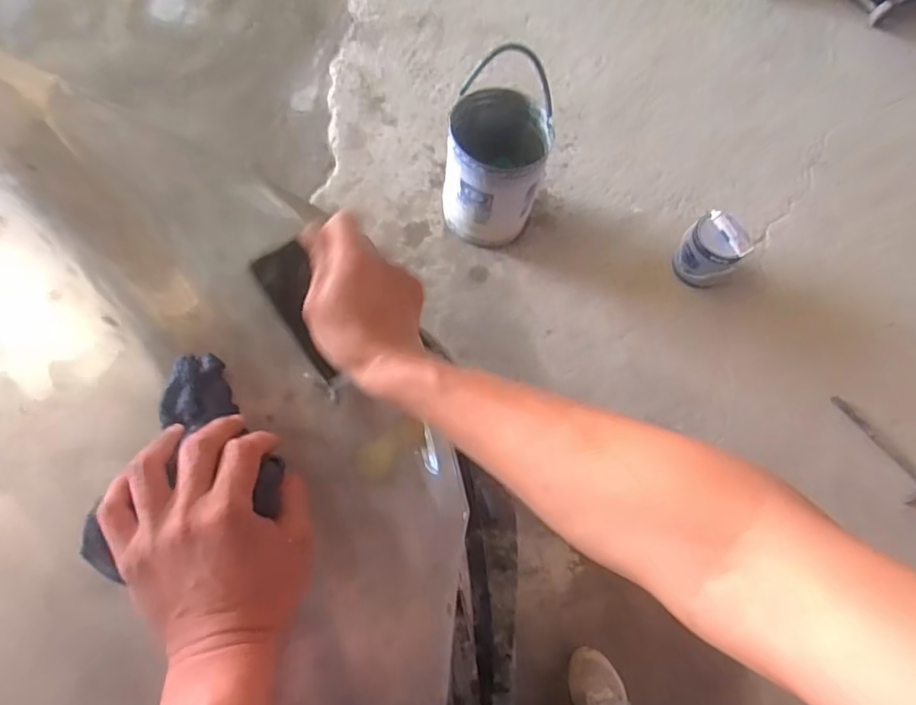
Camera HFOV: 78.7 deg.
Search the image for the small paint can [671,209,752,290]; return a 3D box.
[{"bbox_3d":[0.747,-0.301,1.668,0.163,0.208,0.155,2,68,-5],"label":"small paint can"}]

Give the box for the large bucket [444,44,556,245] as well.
[{"bbox_3d":[0.103,-0.527,1.565,0.274,0.497,0.280,2,68,-5],"label":"large bucket"}]

